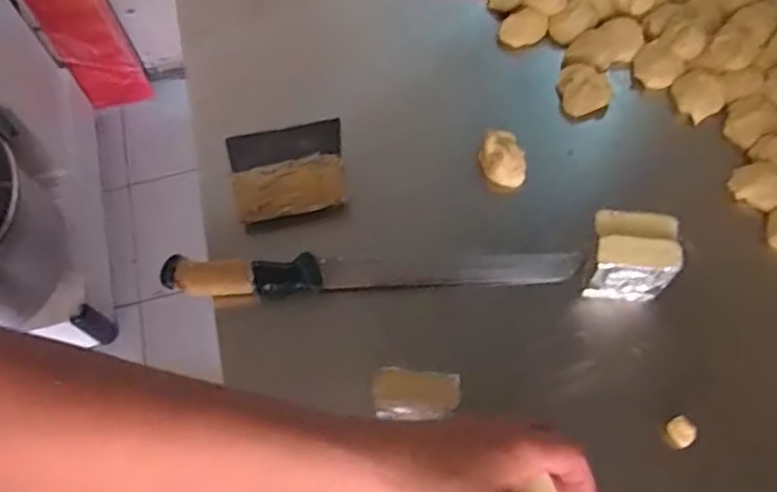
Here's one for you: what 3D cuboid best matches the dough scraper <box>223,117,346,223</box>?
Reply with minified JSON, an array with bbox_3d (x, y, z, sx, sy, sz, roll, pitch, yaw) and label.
[{"bbox_3d":[-0.090,-0.070,0.603,0.098,0.016,0.095,-11,65,-2],"label":"dough scraper"}]

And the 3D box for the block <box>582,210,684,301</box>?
[{"bbox_3d":[0.187,0.008,0.531,0.059,0.057,0.049,5,65,5],"label":"block"}]

